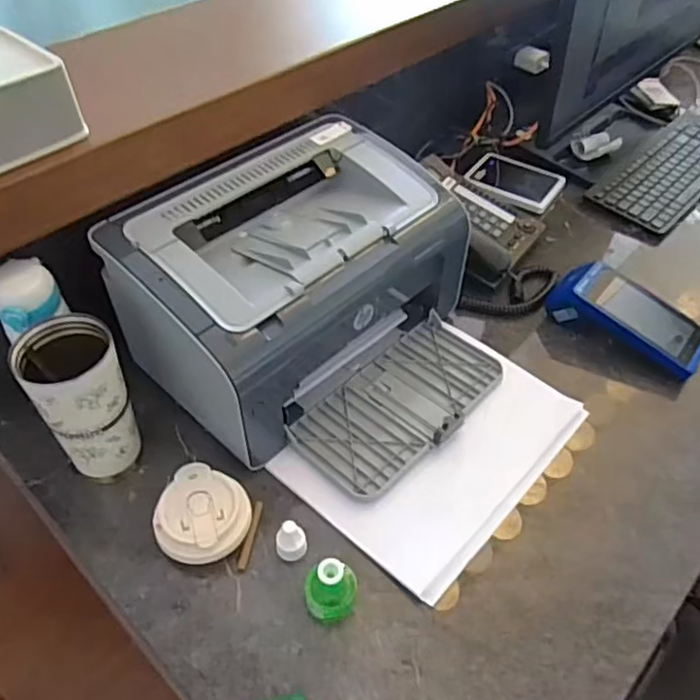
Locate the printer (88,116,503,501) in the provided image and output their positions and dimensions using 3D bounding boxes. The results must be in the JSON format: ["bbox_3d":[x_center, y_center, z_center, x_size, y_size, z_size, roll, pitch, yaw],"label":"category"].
[{"bbox_3d":[-0.023,-0.054,0.676,0.331,0.182,0.336,34,55,26],"label":"printer"}]

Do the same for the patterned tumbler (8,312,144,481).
[{"bbox_3d":[-0.248,0.049,0.592,0.076,0.163,0.076,1,47,-1],"label":"patterned tumbler"}]

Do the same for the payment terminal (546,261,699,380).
[{"bbox_3d":[0.336,-0.041,0.765,0.187,0.070,0.079,33,55,26],"label":"payment terminal"}]

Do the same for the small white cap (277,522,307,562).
[{"bbox_3d":[-0.053,0.175,0.575,0.027,0.036,0.021,-5,48,-6],"label":"small white cap"}]

